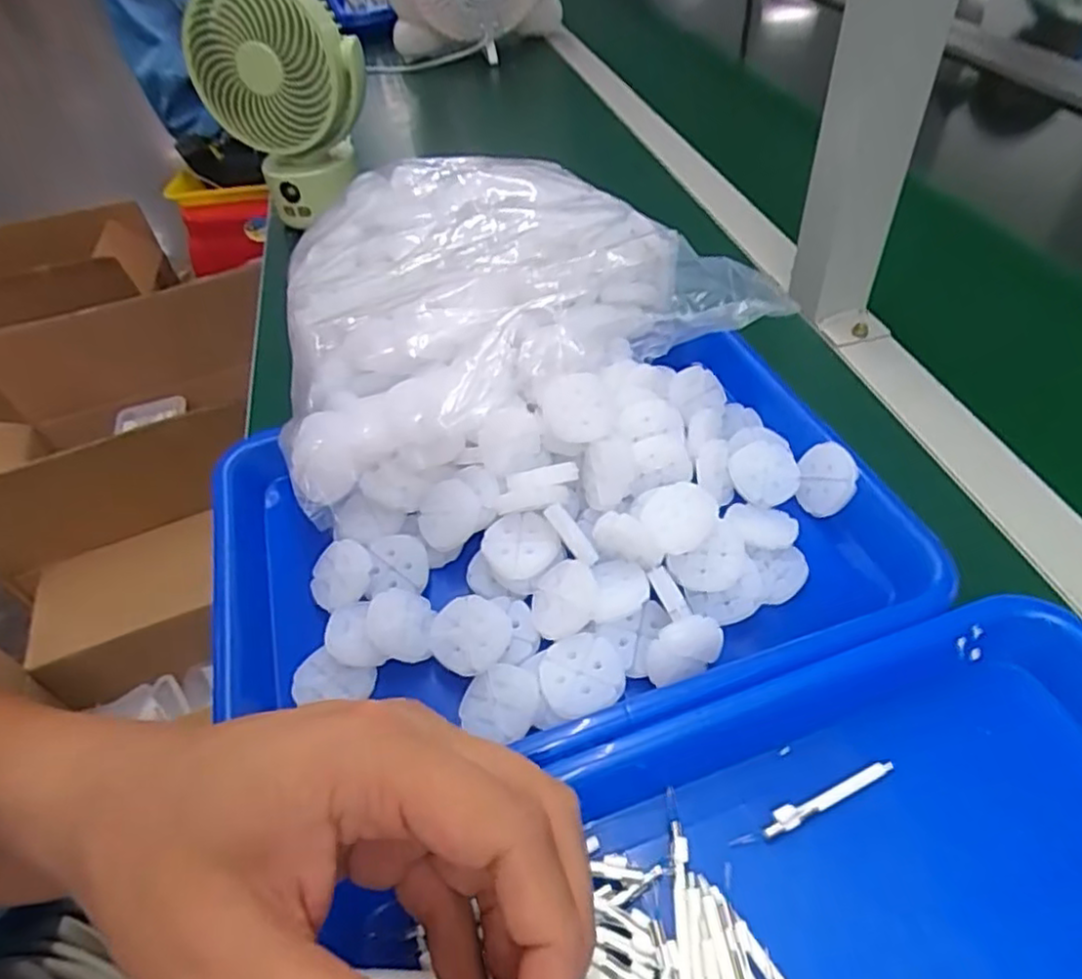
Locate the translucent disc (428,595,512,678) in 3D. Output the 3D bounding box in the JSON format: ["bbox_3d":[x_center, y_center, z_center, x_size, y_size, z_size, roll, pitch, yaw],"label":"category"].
[{"bbox_3d":[-0.033,0.066,0.316,0.036,0.008,0.035,-3,48,4],"label":"translucent disc"}]

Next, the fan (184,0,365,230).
[{"bbox_3d":[-0.224,-0.347,0.600,0.122,0.181,0.092,6,49,12],"label":"fan"}]

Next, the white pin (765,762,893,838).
[{"bbox_3d":[0.113,0.120,0.265,0.058,0.005,0.007,-20,49,-11],"label":"white pin"}]

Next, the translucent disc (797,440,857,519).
[{"bbox_3d":[0.150,-0.006,0.356,0.030,0.007,0.037,-15,69,48],"label":"translucent disc"}]

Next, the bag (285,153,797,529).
[{"bbox_3d":[-0.048,-0.149,0.459,0.271,0.088,0.315,-18,49,-9],"label":"bag"}]

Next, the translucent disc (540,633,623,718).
[{"bbox_3d":[0.018,0.082,0.296,0.035,0.012,0.035,-3,48,4],"label":"translucent disc"}]

